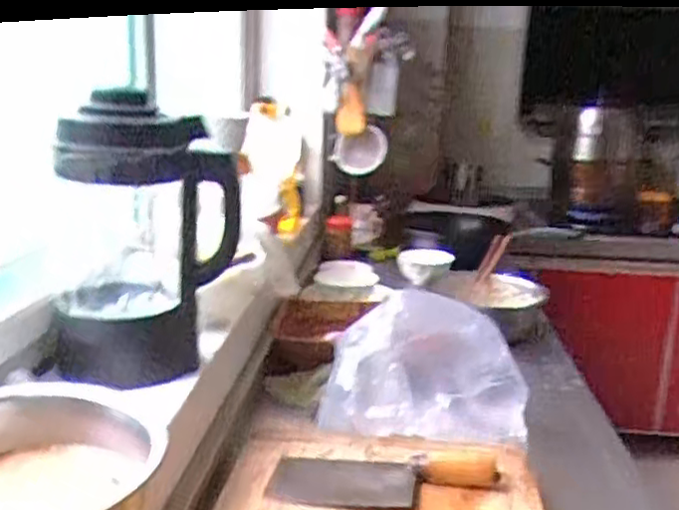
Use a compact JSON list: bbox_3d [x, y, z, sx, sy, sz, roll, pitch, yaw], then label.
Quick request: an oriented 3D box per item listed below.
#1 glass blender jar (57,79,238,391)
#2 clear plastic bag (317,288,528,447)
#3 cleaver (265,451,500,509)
[{"bbox_3d":[-0.209,-0.019,0.730,0.122,0.289,0.163,13,19,34],"label":"glass blender jar"},{"bbox_3d":[0.111,0.127,0.845,0.253,0.169,0.130,2,15,1],"label":"clear plastic bag"},{"bbox_3d":[0.048,0.232,0.713,0.238,0.021,0.095,3,15,2],"label":"cleaver"}]

